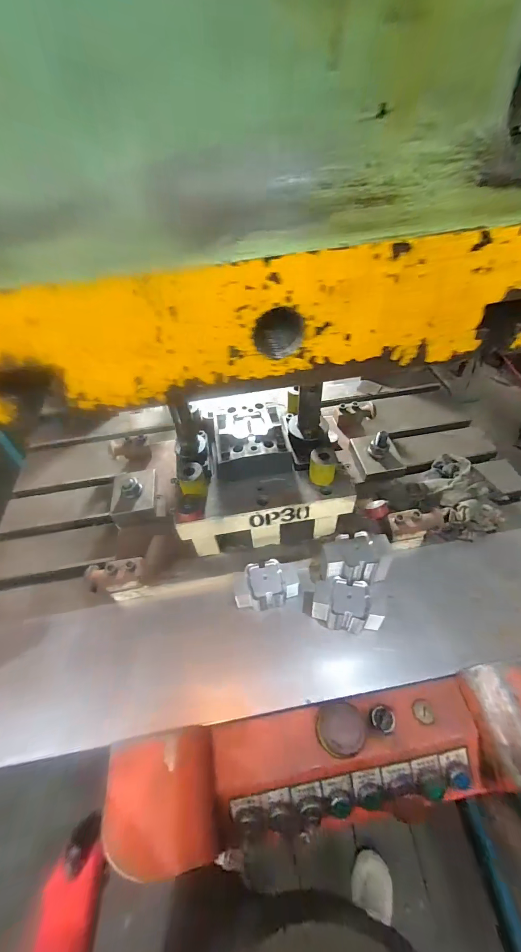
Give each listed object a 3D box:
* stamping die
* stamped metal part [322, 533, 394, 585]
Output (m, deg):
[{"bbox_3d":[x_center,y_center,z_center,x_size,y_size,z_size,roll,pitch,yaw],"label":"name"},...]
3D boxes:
[{"bbox_3d":[-0.005,-0.029,0.620,0.282,0.205,0.238,-8,49,-3],"label":"stamping die"},{"bbox_3d":[0.156,0.130,0.559,0.106,0.046,0.071,1,49,6],"label":"stamped metal part"}]

